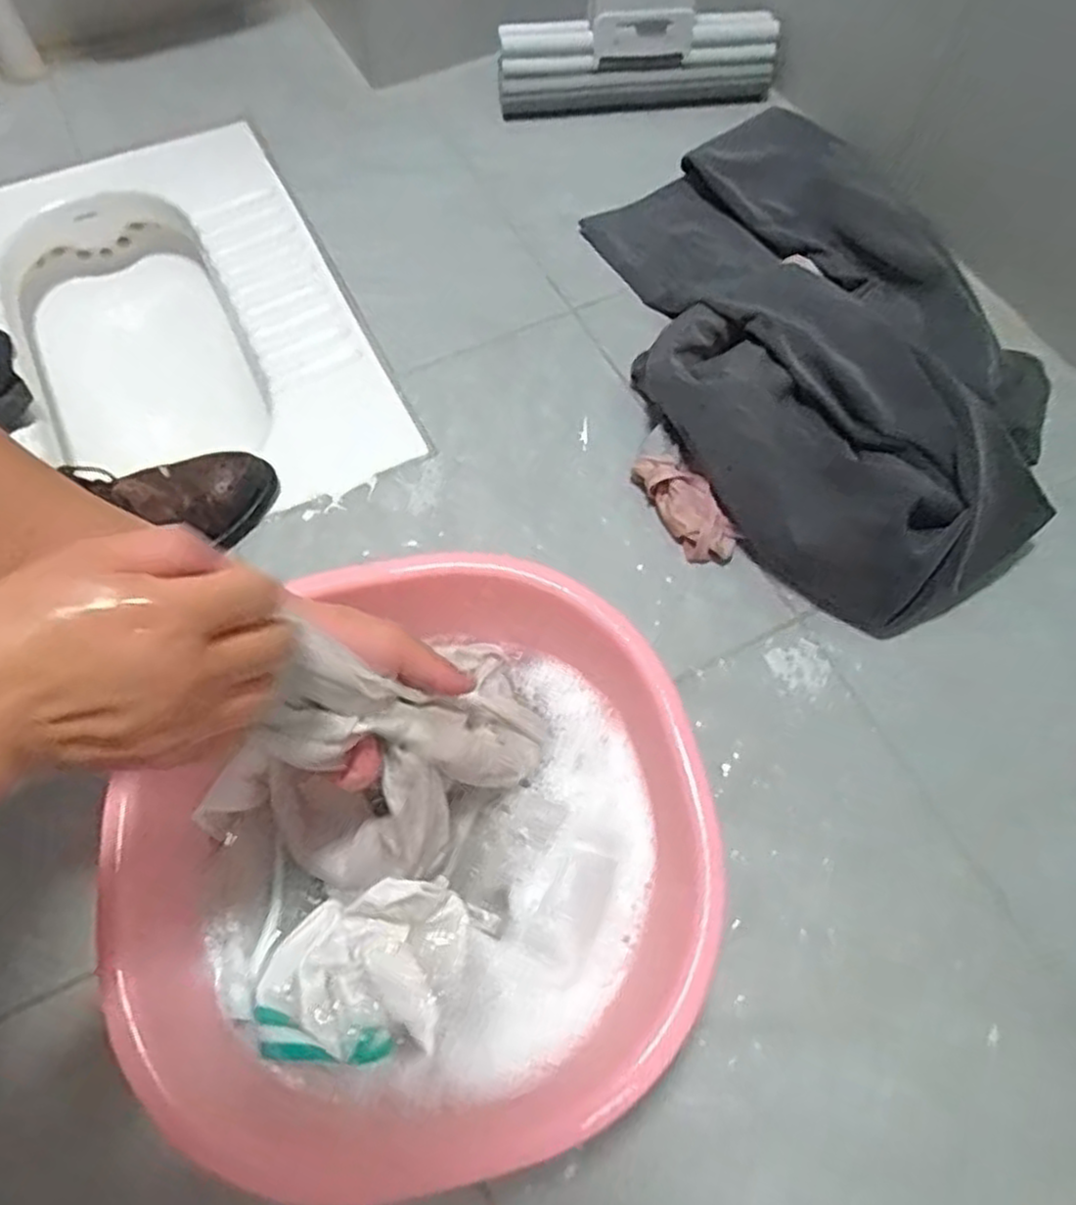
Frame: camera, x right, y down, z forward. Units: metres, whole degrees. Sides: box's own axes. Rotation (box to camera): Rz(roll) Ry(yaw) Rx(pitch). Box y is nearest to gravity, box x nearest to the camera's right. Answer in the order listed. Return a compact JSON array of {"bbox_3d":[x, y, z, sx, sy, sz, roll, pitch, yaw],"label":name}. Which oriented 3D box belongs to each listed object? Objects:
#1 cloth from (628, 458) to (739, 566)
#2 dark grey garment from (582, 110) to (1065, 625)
[{"bbox_3d":[0.125,-0.084,0.658,0.044,0.038,0.118,-32,68,-16],"label":"cloth"},{"bbox_3d":[0.254,-0.266,0.724,0.349,0.093,0.587,-21,65,-11],"label":"dark grey garment"}]

